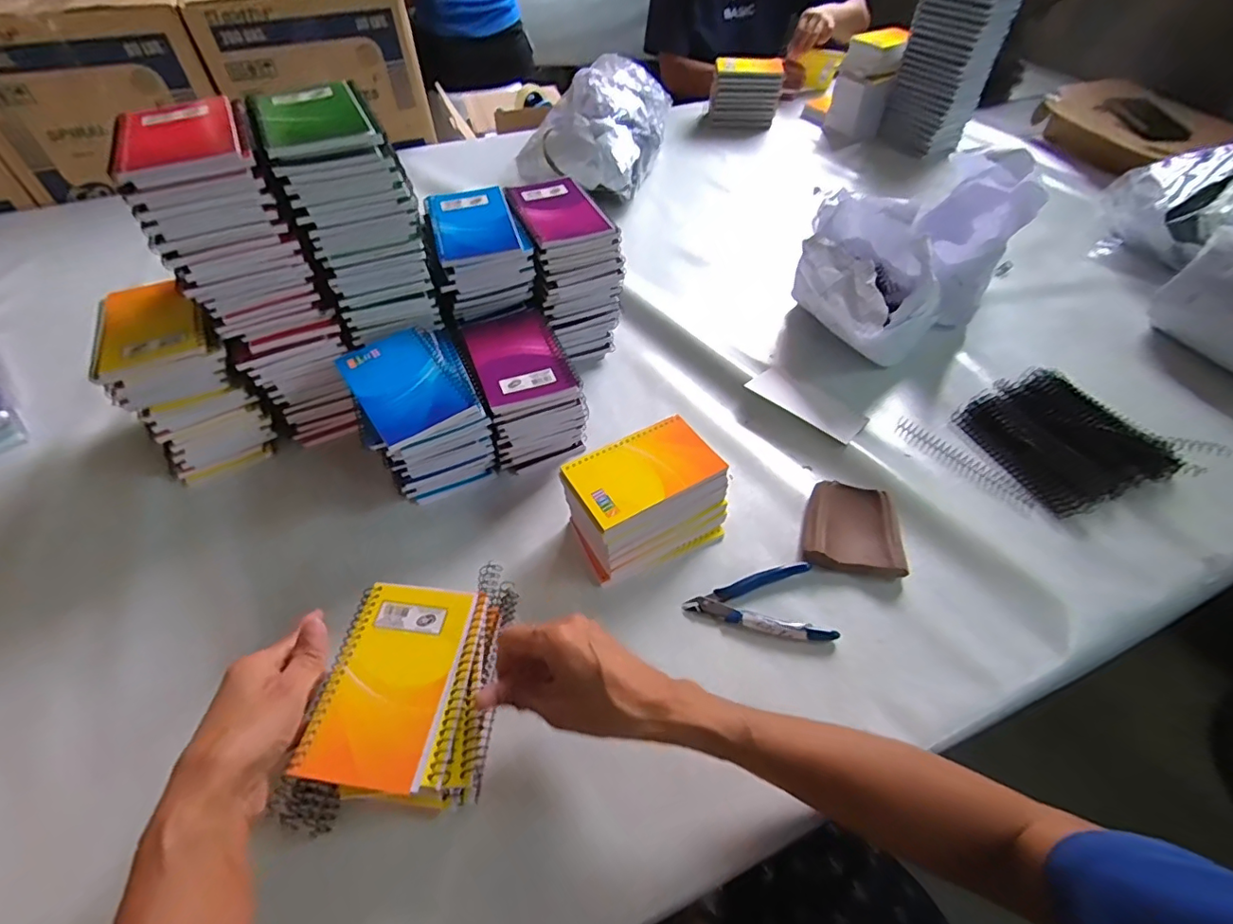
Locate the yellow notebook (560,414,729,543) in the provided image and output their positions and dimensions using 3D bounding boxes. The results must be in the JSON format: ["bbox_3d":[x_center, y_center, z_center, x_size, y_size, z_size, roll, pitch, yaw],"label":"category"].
[{"bbox_3d":[0.025,0.008,0.481,0.130,0.010,0.083,-25,55,-20],"label":"yellow notebook"}]

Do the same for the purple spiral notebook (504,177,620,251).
[{"bbox_3d":[-0.060,-0.268,0.582,0.087,0.014,0.132,-19,53,-16],"label":"purple spiral notebook"}]

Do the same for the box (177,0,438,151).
[{"bbox_3d":[-0.601,-0.803,1.050,0.331,0.242,0.415,-22,54,-18],"label":"box"}]

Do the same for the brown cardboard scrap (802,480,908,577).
[{"bbox_3d":[0.224,0.063,0.510,0.087,0.019,0.090,13,51,10],"label":"brown cardboard scrap"}]

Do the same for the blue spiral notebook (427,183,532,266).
[{"bbox_3d":[-0.147,-0.250,0.561,0.088,0.011,0.122,-15,52,-13],"label":"blue spiral notebook"}]

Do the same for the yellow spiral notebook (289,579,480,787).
[{"bbox_3d":[-0.155,0.145,0.370,0.084,0.006,0.130,6,50,4],"label":"yellow spiral notebook"}]

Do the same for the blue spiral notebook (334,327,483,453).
[{"bbox_3d":[-0.188,-0.069,0.485,0.083,0.017,0.125,-30,56,-23],"label":"blue spiral notebook"}]

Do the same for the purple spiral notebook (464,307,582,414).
[{"bbox_3d":[-0.098,-0.110,0.536,0.088,0.019,0.153,-15,52,-13],"label":"purple spiral notebook"}]

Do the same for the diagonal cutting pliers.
[{"bbox_3d":[0.120,0.123,0.468,0.118,0.010,0.071,-4,50,-4],"label":"diagonal cutting pliers"}]

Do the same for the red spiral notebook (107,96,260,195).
[{"bbox_3d":[-0.341,-0.255,0.427,0.089,0.014,0.129,-22,54,-18],"label":"red spiral notebook"}]

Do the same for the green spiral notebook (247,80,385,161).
[{"bbox_3d":[-0.252,-0.289,0.452,0.091,0.016,0.116,-22,54,-18],"label":"green spiral notebook"}]

